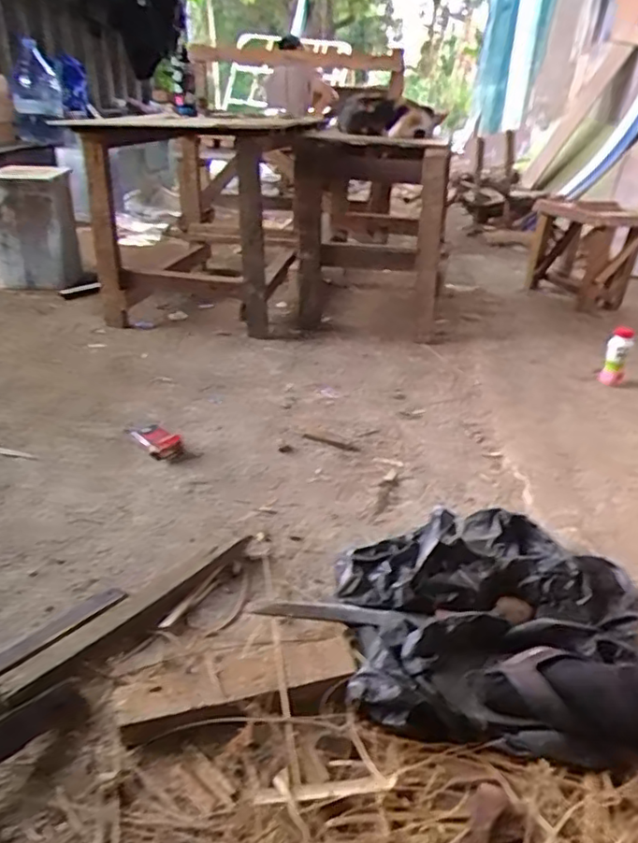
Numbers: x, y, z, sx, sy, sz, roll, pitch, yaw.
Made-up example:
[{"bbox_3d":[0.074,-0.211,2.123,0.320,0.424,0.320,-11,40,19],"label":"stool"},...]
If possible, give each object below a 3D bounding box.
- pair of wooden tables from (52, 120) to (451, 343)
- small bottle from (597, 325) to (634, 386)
[{"bbox_3d":[-0.139,-0.592,1.823,0.999,0.526,0.593,7,29,9],"label":"pair of wooden tables"},{"bbox_3d":[0.743,-0.159,1.503,0.057,0.139,0.050,17,32,26],"label":"small bottle"}]

